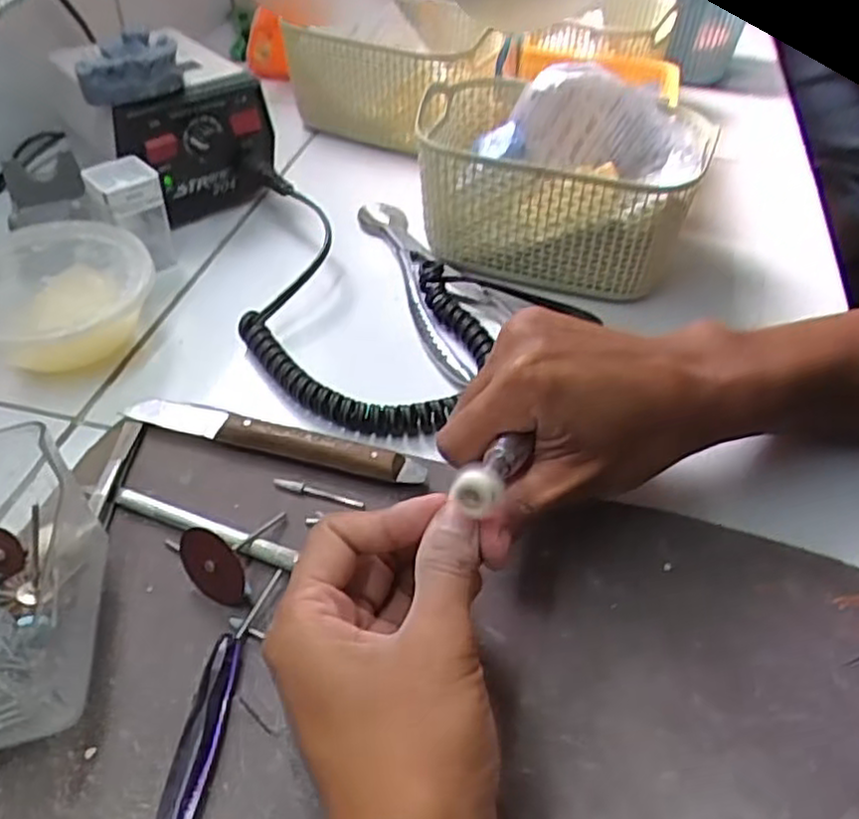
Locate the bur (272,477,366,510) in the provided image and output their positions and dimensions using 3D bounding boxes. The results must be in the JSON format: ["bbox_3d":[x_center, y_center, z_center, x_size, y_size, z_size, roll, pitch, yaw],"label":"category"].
[{"bbox_3d":[-0.052,0.038,0.341,0.042,0.004,0.005,13,46,11],"label":"bur"}]

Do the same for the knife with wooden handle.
[{"bbox_3d":[-0.075,0.012,0.358,0.150,0.011,0.019,13,46,11],"label":"knife with wooden handle"}]

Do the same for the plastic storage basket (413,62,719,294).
[{"bbox_3d":[0.080,-0.144,0.473,0.165,0.085,0.124,11,46,9],"label":"plastic storage basket"}]

